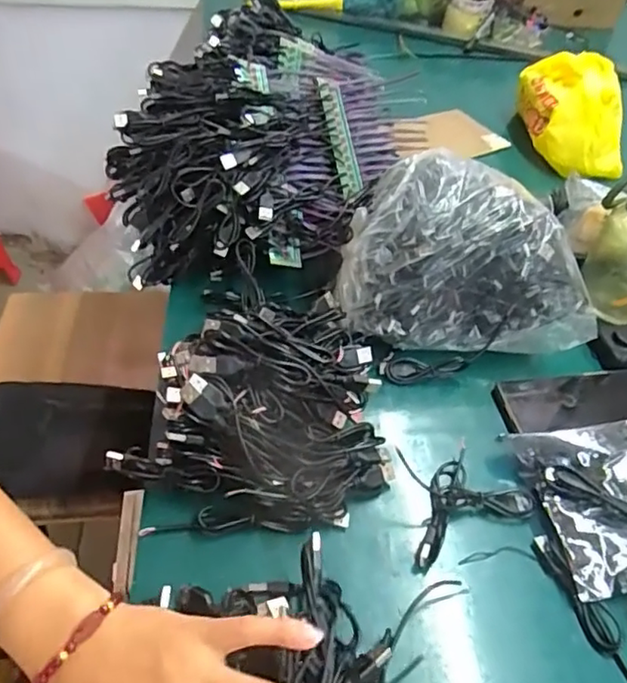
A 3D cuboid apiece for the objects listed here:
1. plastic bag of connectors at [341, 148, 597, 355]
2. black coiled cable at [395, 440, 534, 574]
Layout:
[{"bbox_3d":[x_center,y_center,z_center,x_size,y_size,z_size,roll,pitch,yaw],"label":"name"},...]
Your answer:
[{"bbox_3d":[0.146,-0.080,0.566,0.230,0.131,0.125,4,47,0],"label":"plastic bag of connectors"},{"bbox_3d":[0.106,0.116,0.475,0.110,0.012,0.090,-20,51,-21],"label":"black coiled cable"}]

